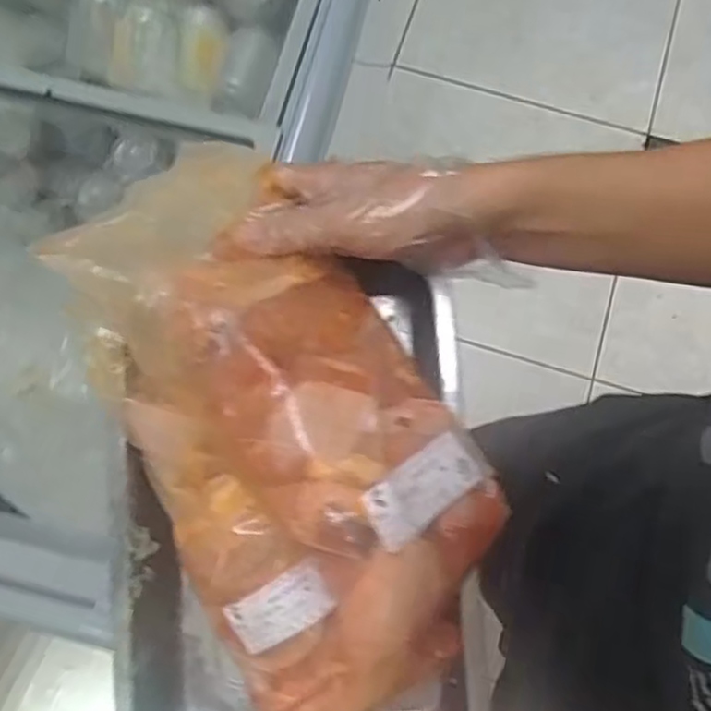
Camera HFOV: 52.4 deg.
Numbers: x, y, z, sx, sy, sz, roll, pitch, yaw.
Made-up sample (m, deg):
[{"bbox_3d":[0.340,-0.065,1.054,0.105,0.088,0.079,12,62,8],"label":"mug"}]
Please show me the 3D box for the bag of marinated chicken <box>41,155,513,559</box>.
[{"bbox_3d":[-0.040,0.003,0.388,0.127,0.068,0.278,-41,75,-13],"label":"bag of marinated chicken"}]

